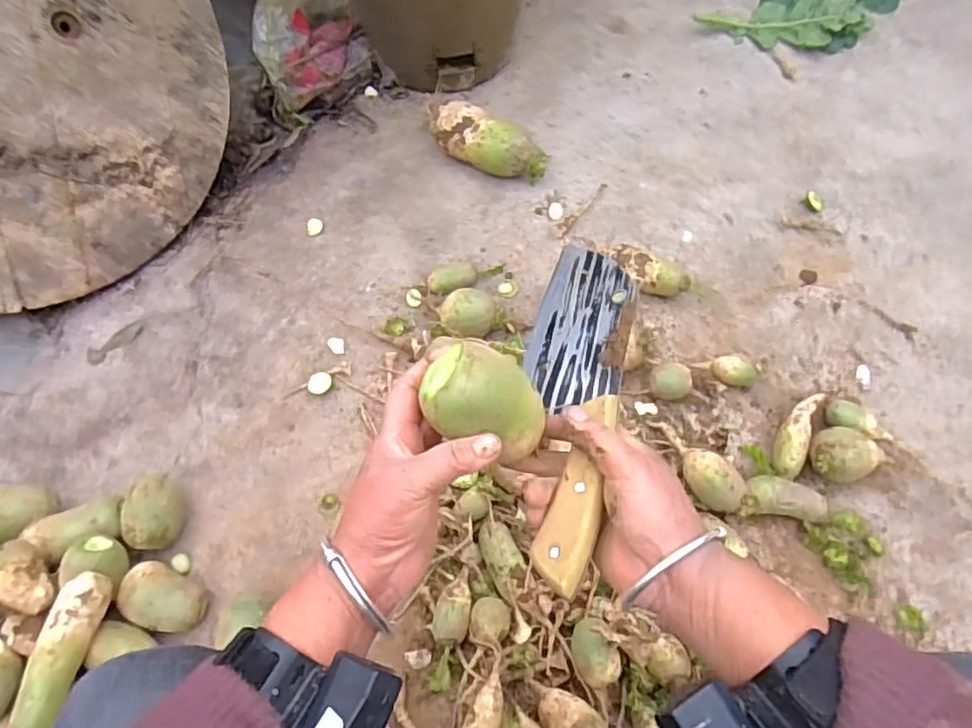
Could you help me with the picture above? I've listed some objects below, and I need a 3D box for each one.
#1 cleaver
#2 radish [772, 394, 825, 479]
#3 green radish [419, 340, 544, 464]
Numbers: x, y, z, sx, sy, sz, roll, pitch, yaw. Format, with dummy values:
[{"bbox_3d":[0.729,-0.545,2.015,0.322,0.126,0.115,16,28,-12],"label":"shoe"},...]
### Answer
[{"bbox_3d":[0.065,0.021,0.418,0.075,0.027,0.262,-12,48,26],"label":"cleaver"},{"bbox_3d":[0.415,0.098,0.837,0.044,0.046,0.131,20,63,13],"label":"radish"},{"bbox_3d":[-0.001,0.022,0.359,0.068,0.054,0.049,6,61,6],"label":"green radish"}]

